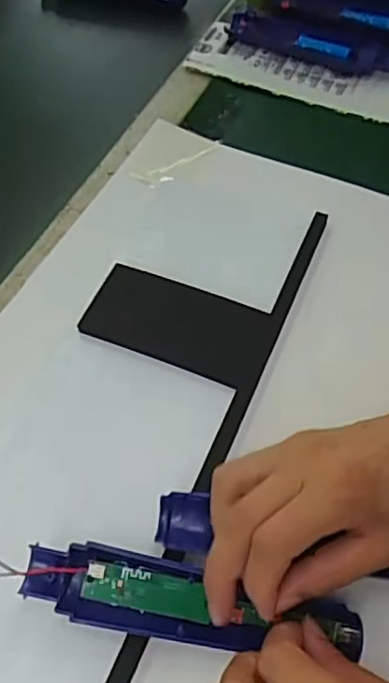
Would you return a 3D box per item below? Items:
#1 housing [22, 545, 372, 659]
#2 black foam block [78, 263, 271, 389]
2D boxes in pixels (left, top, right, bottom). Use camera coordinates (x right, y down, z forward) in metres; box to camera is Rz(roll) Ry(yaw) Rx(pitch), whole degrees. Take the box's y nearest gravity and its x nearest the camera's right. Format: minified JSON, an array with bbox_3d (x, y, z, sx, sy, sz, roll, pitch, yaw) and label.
[{"bbox_3d":[-0.002,0.134,0.311,0.170,0.020,0.036,10,59,2],"label":"housing"},{"bbox_3d":[-0.015,-0.013,0.419,0.118,0.008,0.059,20,62,13],"label":"black foam block"}]

